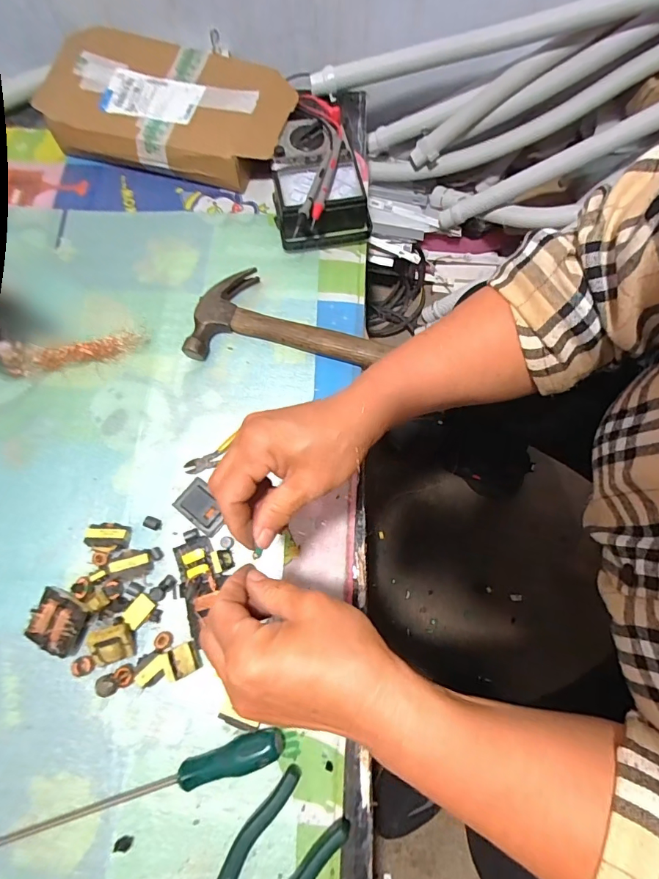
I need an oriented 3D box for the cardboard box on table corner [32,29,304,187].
[{"bbox_3d":[-0.219,-0.461,0.608,0.325,0.061,0.188,14,75,4],"label":"cardboard box on table corner"}]

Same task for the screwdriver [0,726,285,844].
[{"bbox_3d":[-0.180,0.330,0.398,0.291,0.027,0.025,-20,75,-5],"label":"screwdriver"}]

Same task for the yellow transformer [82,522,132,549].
[{"bbox_3d":[-0.239,0.102,0.466,0.047,0.015,0.025,3,74,1],"label":"yellow transformer"}]

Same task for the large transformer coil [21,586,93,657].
[{"bbox_3d":[-0.274,0.184,0.441,0.060,0.024,0.051,20,75,6],"label":"large transformer coil"}]

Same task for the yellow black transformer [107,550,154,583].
[{"bbox_3d":[-0.211,0.133,0.460,0.044,0.012,0.030,-14,75,-4],"label":"yellow black transformer"}]

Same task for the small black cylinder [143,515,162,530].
[{"bbox_3d":[-0.193,0.091,0.474,0.019,0.007,0.012,17,75,5],"label":"small black cylinder"}]

